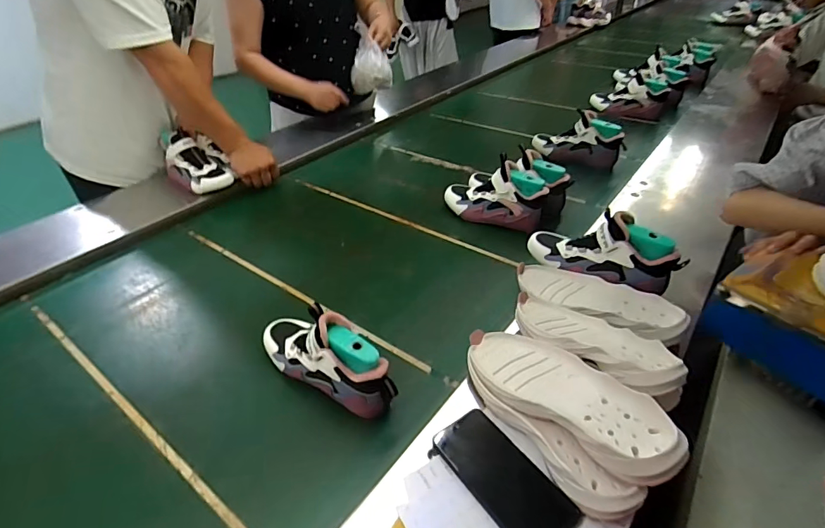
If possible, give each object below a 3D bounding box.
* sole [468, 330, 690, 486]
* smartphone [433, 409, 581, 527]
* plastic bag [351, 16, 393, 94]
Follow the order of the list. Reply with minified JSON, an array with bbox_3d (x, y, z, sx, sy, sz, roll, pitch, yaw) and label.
[{"bbox_3d":[0.178,0.156,0.543,0.105,0.042,0.275,-26,32,-28],"label":"sole"},{"bbox_3d":[0.102,0.241,0.512,0.076,0.013,0.162,-24,42,-27],"label":"smartphone"},{"bbox_3d":[-0.125,-0.609,1.342,0.118,0.179,0.129,-6,37,-5],"label":"plastic bag"}]

